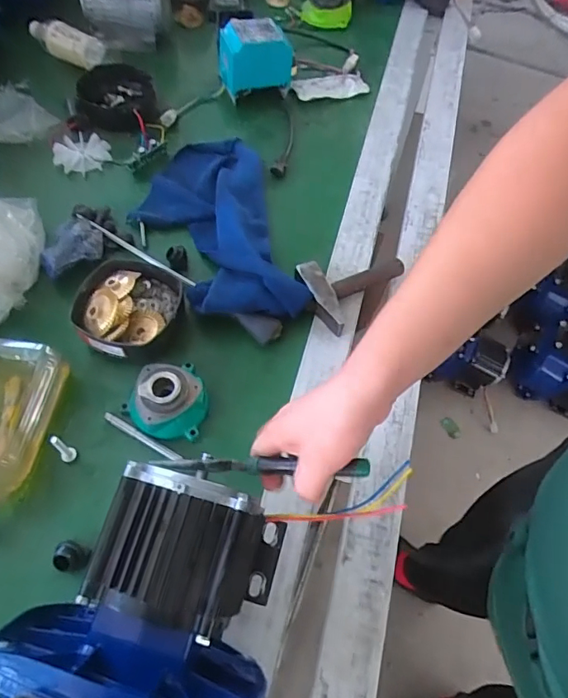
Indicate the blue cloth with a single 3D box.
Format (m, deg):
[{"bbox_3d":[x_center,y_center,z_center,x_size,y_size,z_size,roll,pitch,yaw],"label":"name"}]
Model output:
[{"bbox_3d":[-0.118,-0.208,0.777,0.226,0.052,0.409,-10,61,-9],"label":"blue cloth"}]

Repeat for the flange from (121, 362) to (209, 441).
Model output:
[{"bbox_3d":[-0.146,0.065,0.609,0.097,0.043,0.096,2,60,-3],"label":"flange"}]

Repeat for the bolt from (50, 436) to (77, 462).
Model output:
[{"bbox_3d":[-0.261,0.117,0.573,0.014,0.063,0.017,39,64,19],"label":"bolt"}]

